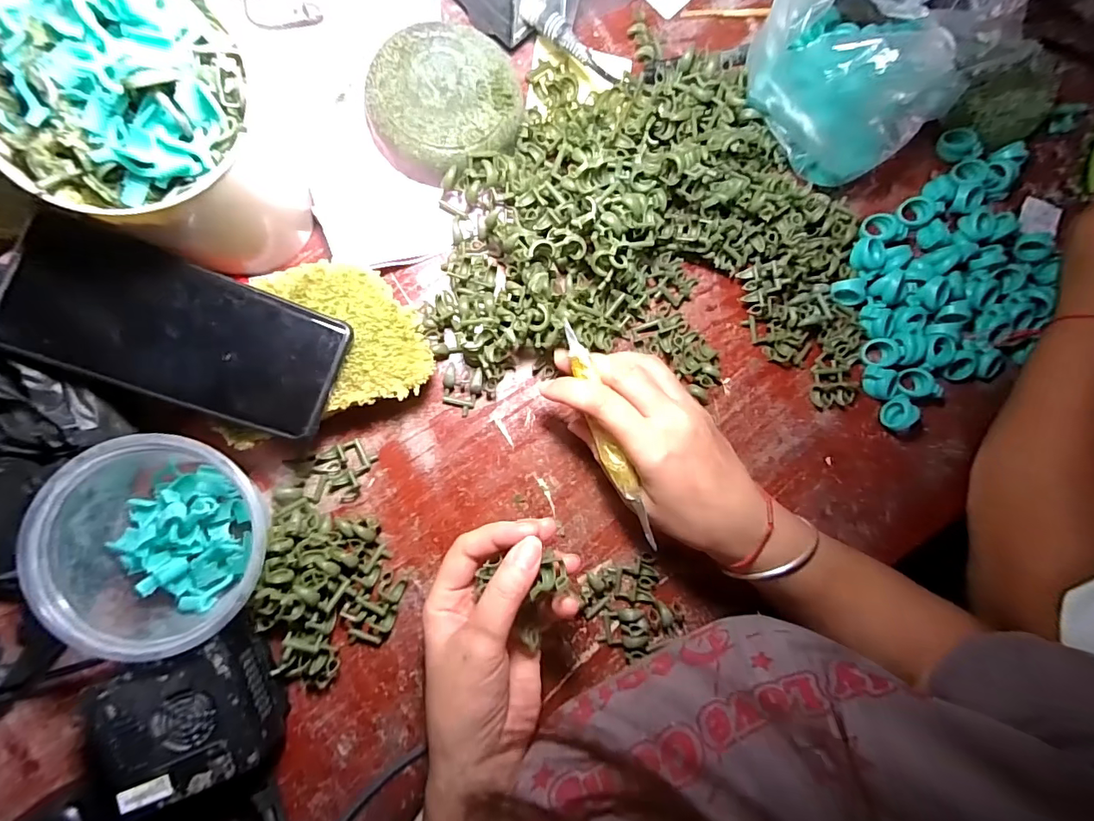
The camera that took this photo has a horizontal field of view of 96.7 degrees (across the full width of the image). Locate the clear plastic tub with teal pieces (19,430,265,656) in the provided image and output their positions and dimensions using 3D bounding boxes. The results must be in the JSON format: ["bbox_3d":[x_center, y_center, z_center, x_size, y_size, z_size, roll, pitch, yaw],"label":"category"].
[{"bbox_3d":[-0.218,0.074,0.282,0.115,0.054,0.113,0,87,-7],"label":"clear plastic tub with teal pieces"}]

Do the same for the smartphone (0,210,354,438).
[{"bbox_3d":[-0.199,-0.044,0.267,0.160,0.012,0.073,21,88,-15],"label":"smartphone"}]

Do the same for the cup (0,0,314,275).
[{"bbox_3d":[-0.202,-0.142,0.262,0.107,0.136,0.107,0,87,-7],"label":"cup"}]

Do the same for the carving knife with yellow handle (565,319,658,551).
[{"bbox_3d":[0.037,0.015,0.300,0.014,0.008,0.147,-19,86,-8],"label":"carving knife with yellow handle"}]

